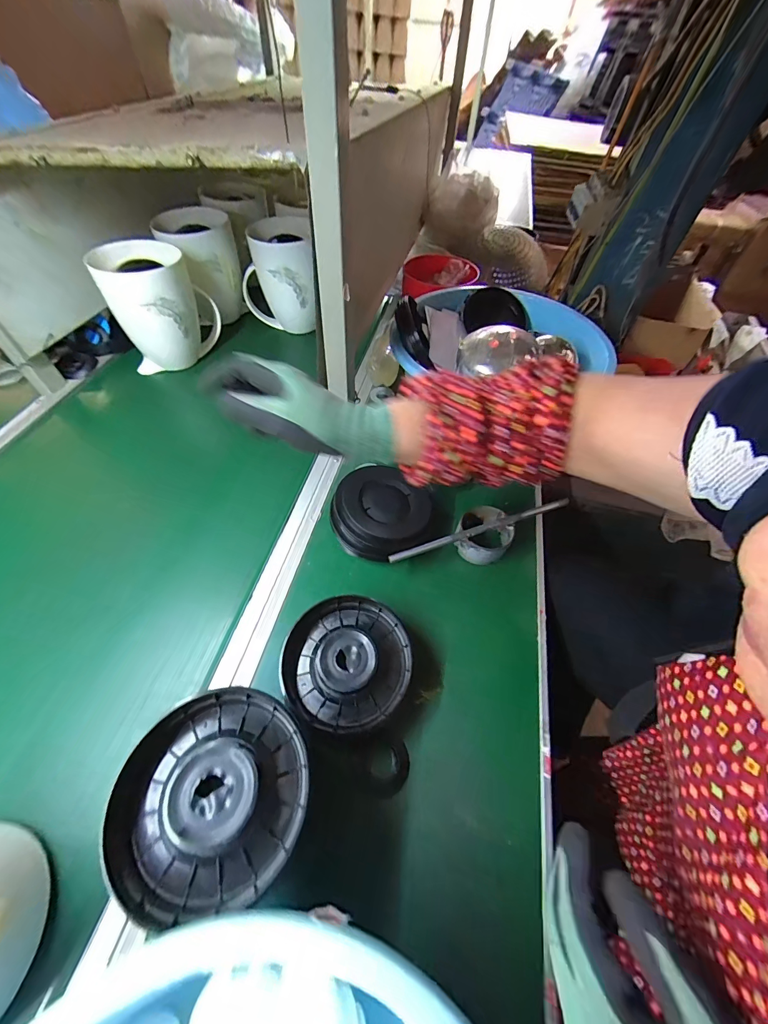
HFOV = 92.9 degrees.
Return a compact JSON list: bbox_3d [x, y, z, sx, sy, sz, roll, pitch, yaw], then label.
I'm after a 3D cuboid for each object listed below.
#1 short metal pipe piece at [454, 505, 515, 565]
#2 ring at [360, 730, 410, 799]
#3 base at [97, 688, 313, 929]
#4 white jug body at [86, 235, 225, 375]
[{"bbox_3d":[0.144,0.037,0.534,0.073,0.055,0.080,28,56,14],"label":"short metal pipe piece"},{"bbox_3d":[0.001,0.267,0.388,0.051,0.011,0.055,3,54,-4],"label":"ring"},{"bbox_3d":[-0.131,0.216,0.284,0.140,0.032,0.133,3,54,-4],"label":"base"},{"bbox_3d":[-0.448,-0.406,0.734,0.133,0.198,0.168,11,53,3],"label":"white jug body"}]

